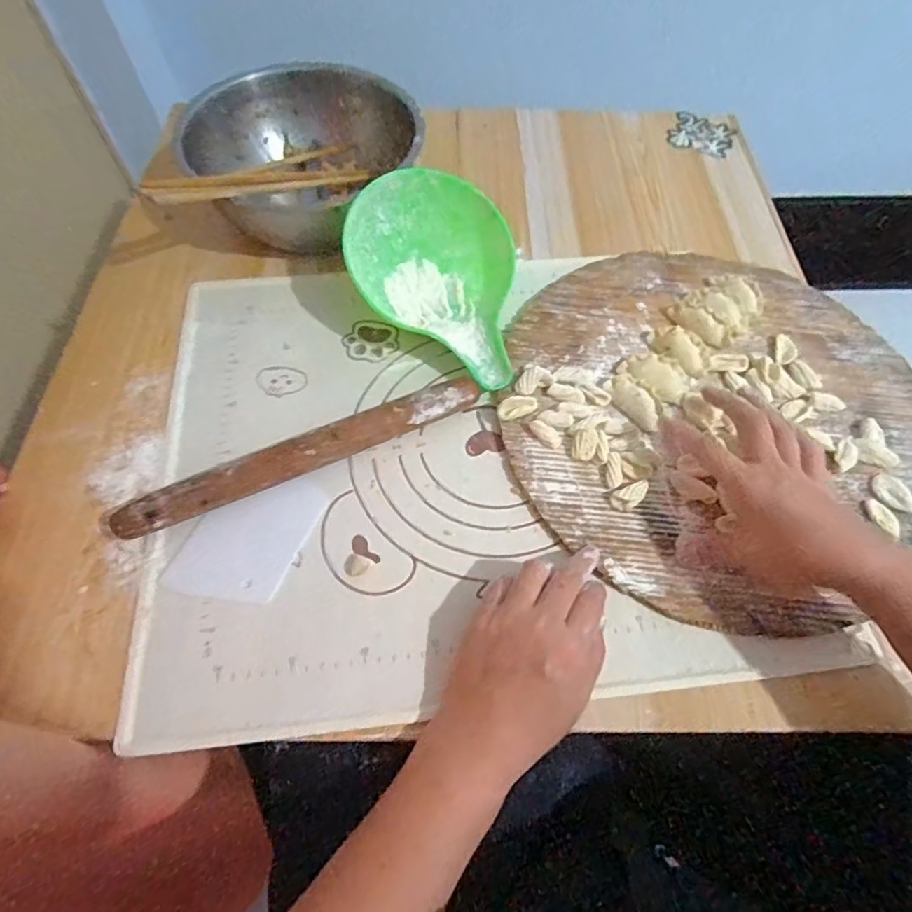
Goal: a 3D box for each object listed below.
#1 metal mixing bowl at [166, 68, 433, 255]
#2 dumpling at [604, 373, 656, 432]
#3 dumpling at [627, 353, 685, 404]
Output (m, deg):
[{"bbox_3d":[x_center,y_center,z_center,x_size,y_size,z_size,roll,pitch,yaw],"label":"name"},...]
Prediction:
[{"bbox_3d":[-0.151,-0.291,0.562,0.222,0.090,0.222,0,62,0],"label":"metal mixing bowl"},{"bbox_3d":[0.144,-0.046,0.450,0.021,0.013,0.057,-30,66,-15],"label":"dumpling"},{"bbox_3d":[0.165,-0.065,0.459,0.034,0.014,0.051,-25,65,-13],"label":"dumpling"}]

